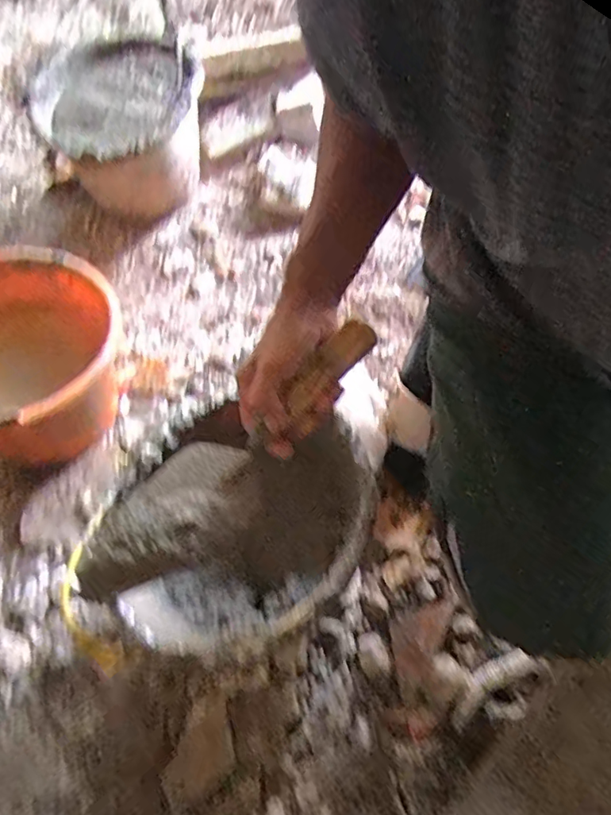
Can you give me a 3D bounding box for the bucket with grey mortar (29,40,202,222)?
[{"bbox_3d":[-0.306,-0.481,0.931,0.254,0.199,0.331,-26,66,-10],"label":"bucket with grey mortar"}]

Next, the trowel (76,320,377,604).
[{"bbox_3d":[-0.059,0.038,0.447,0.294,0.057,0.080,-44,70,-7],"label":"trowel"}]

